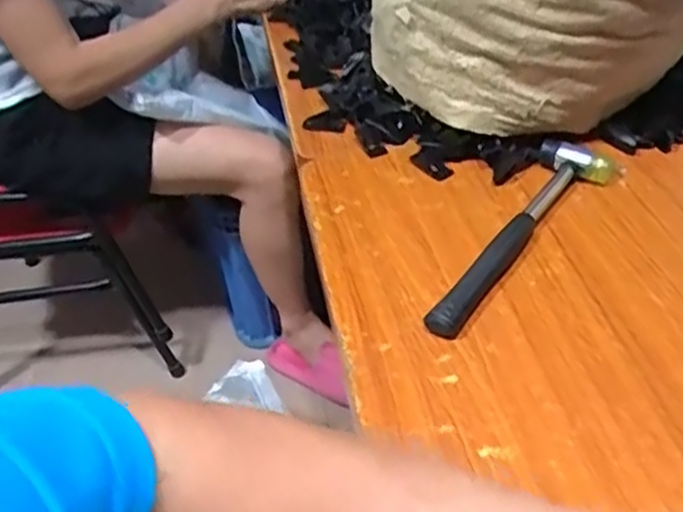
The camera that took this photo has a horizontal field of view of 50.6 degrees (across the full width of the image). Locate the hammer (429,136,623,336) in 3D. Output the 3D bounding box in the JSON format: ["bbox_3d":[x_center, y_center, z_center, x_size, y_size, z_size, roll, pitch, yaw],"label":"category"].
[{"bbox_3d":[0.140,-0.018,0.542,0.057,0.019,0.234,19,46,28],"label":"hammer"}]

